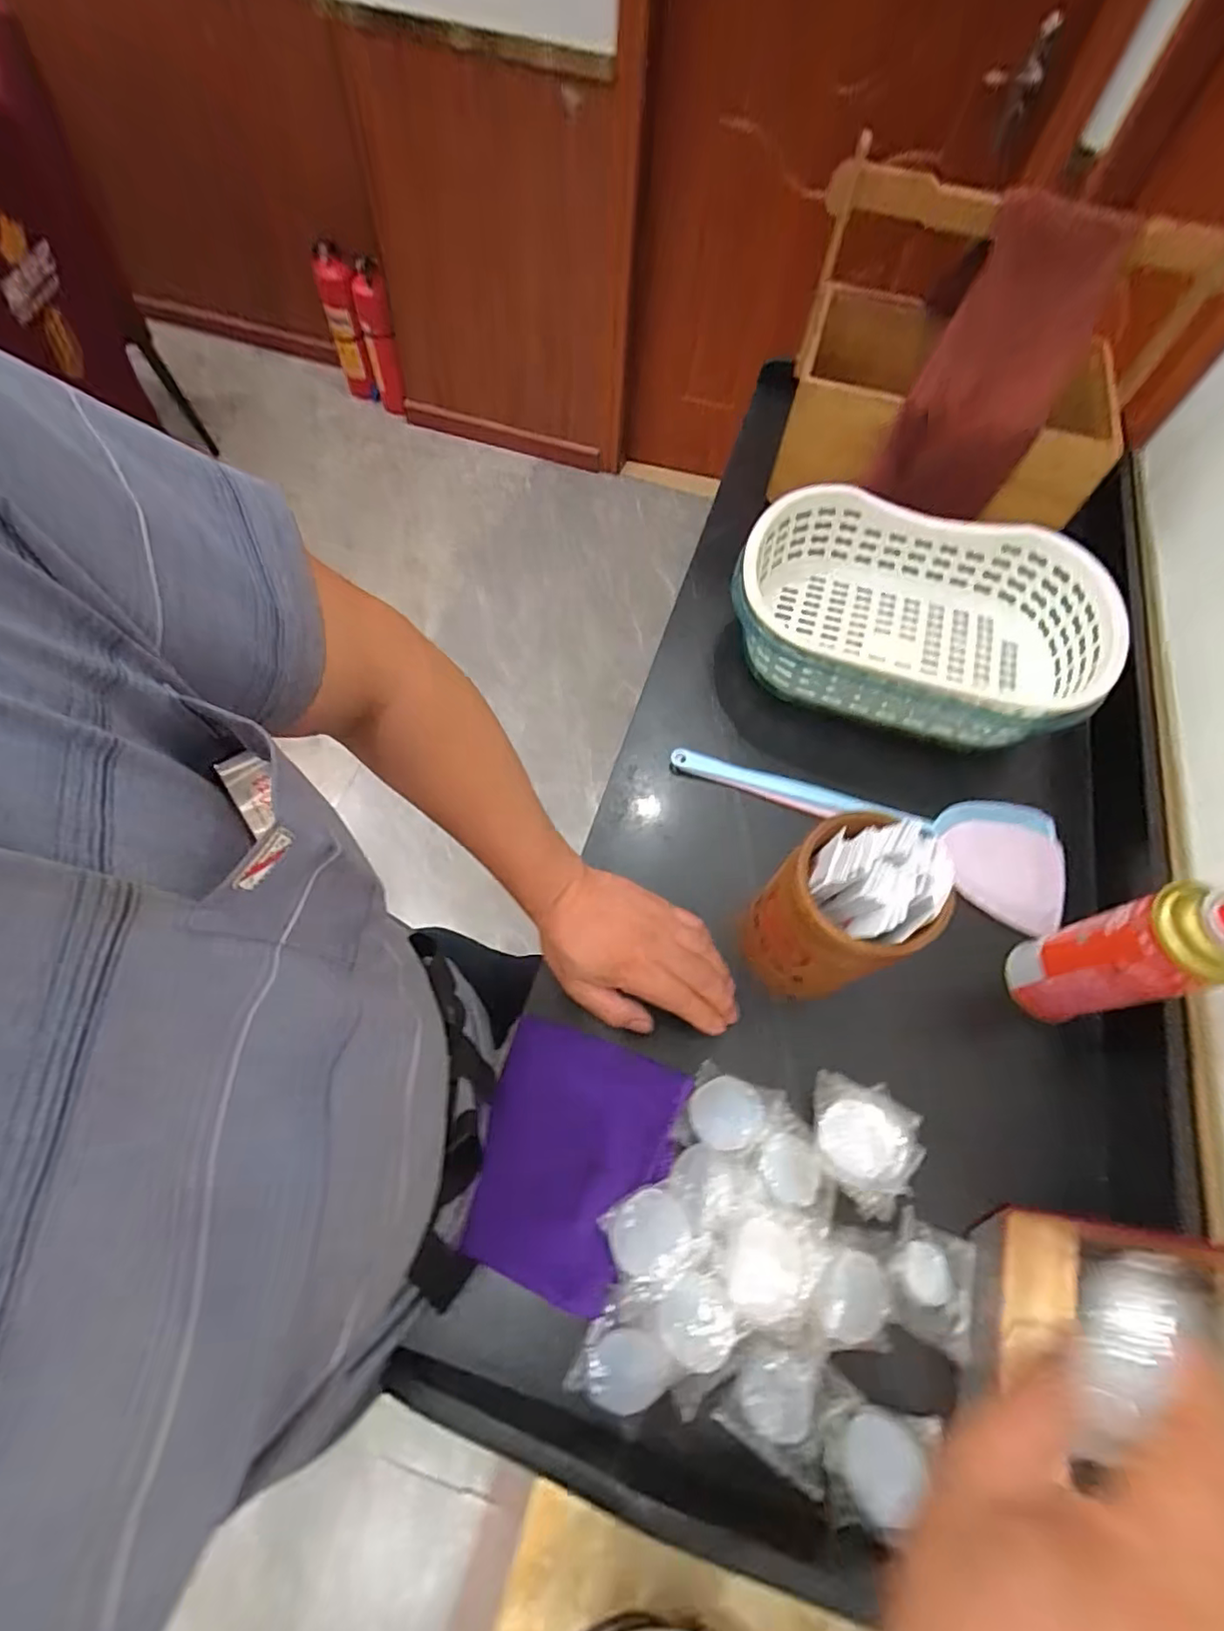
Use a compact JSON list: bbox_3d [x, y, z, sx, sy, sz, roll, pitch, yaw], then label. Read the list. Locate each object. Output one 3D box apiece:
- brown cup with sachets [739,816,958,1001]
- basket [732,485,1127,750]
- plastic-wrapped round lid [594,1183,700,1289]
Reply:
[{"bbox_3d":[0.164,0.069,0.451,0.095,0.159,0.092,1,64,-3],"label":"brown cup with sachets"},{"bbox_3d":[0.304,-0.210,0.641,0.342,0.111,0.244,19,65,6],"label":"basket"},{"bbox_3d":[0.024,0.278,0.410,0.056,0.063,0.012,-32,112,-10],"label":"plastic-wrapped round lid"}]

